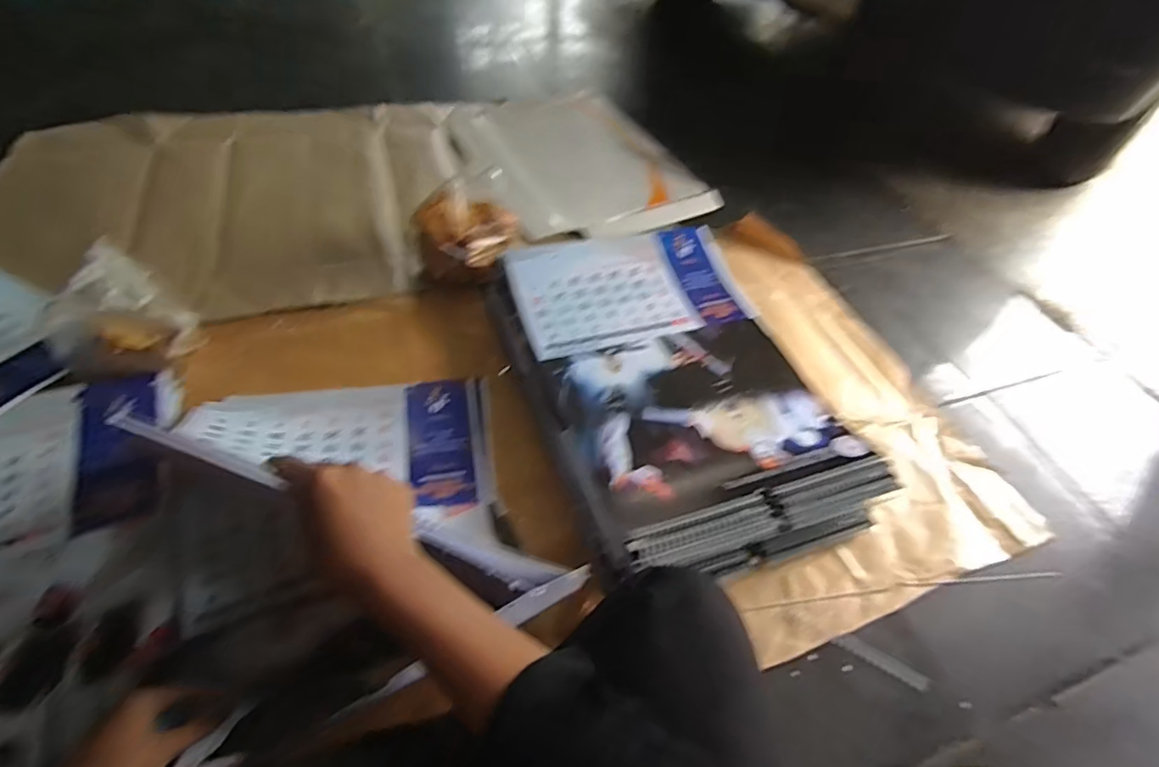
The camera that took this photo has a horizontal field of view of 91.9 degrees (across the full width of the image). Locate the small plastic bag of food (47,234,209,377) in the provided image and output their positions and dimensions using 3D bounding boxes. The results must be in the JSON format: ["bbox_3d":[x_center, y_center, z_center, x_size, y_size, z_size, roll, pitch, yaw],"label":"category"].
[{"bbox_3d":[-0.637,-0.088,0.769,0.158,0.164,0.070,-35,63,-27],"label":"small plastic bag of food"}]

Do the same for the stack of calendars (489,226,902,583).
[{"bbox_3d":[0.132,-0.014,0.853,0.392,0.101,0.584,-14,56,-15],"label":"stack of calendars"}]

